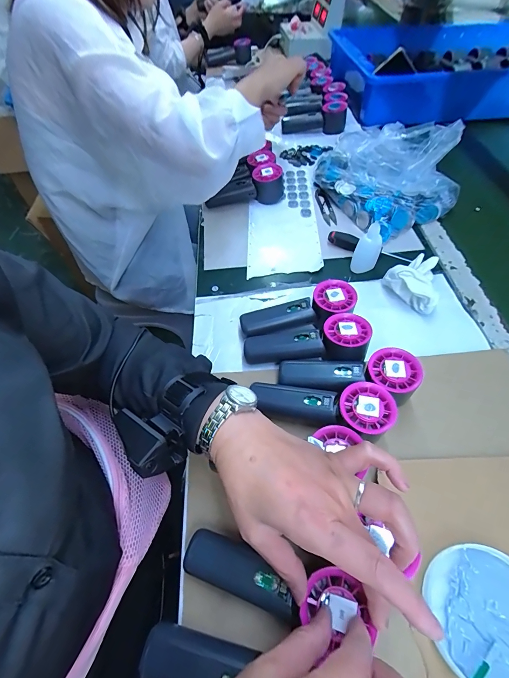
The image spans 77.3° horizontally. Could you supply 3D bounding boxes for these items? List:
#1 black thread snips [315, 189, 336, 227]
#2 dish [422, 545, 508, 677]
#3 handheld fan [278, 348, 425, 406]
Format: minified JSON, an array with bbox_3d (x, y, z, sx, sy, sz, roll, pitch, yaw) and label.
[{"bbox_3d":[0.137,-0.255,0.613,0.024,0.008,0.107,-5,55,-3],"label":"black thread snips"},{"bbox_3d":[0.199,0.233,0.265,0.091,0.022,0.097,0,55,0],"label":"dish"},{"bbox_3d":[0.108,0.047,0.373,0.154,0.046,0.057,1,55,1],"label":"handheld fan"}]

